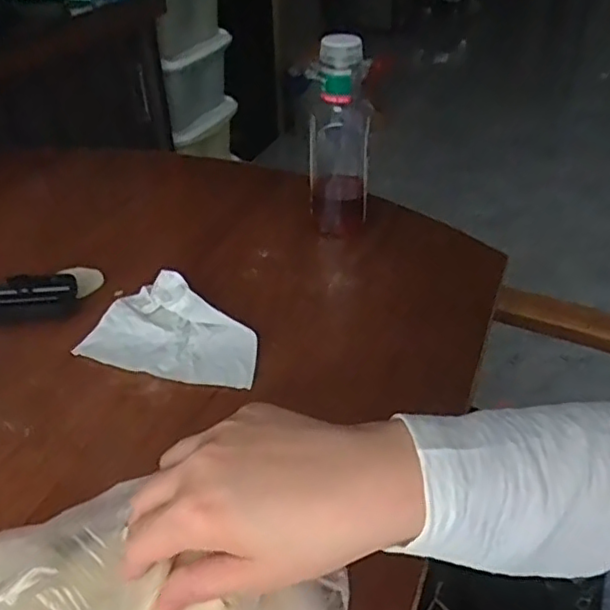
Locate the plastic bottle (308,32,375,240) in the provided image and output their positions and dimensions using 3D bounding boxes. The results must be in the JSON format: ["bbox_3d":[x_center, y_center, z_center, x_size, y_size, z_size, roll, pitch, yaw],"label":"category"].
[{"bbox_3d":[0.037,-0.175,0.651,0.063,0.207,0.065,0,38,1],"label":"plastic bottle"}]

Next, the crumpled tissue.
[{"bbox_3d":[-0.109,0.024,0.542,0.157,0.026,0.099,18,42,23],"label":"crumpled tissue"}]

